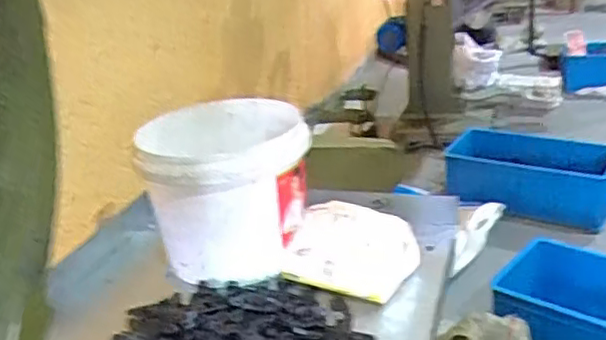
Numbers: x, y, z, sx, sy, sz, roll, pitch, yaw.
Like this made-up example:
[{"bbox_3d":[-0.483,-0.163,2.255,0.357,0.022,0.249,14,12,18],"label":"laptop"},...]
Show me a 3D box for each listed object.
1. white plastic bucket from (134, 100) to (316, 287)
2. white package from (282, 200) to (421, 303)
[{"bbox_3d":[-0.086,0.012,0.729,0.168,0.137,0.202,-9,25,-7],"label":"white plastic bucket"},{"bbox_3d":[0.043,0.073,0.657,0.128,0.070,0.067,8,28,28],"label":"white package"}]

